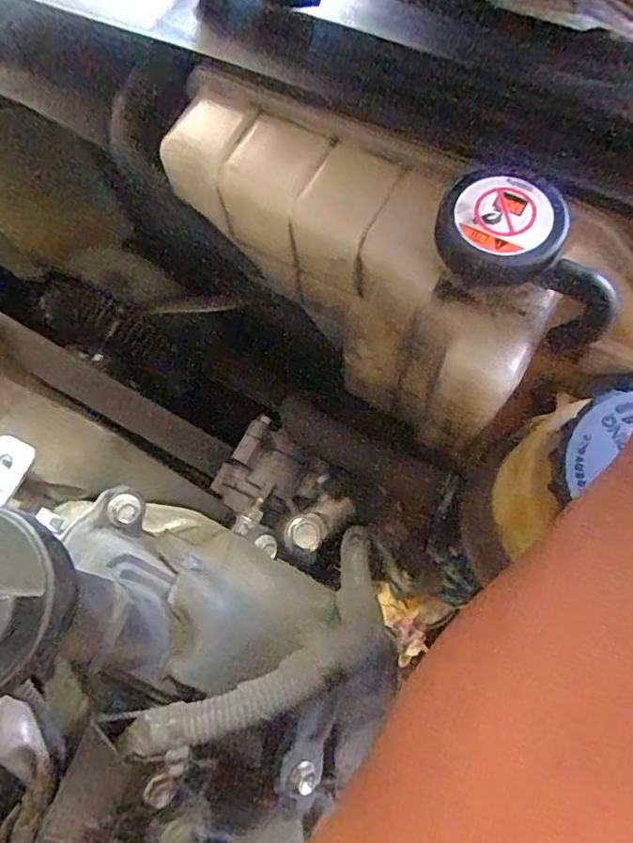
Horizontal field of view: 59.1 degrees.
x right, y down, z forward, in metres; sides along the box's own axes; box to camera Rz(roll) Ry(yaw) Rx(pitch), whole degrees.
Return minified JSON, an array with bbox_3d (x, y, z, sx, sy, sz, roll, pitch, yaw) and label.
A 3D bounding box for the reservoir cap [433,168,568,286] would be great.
[{"bbox_3d":[0.071,-0.076,0.219,0.046,0.016,0.041,21,71,11],"label":"reservoir cap"}]

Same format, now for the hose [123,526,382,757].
[{"bbox_3d":[-0.009,0.094,0.241,0.049,0.036,0.143,44,48,18],"label":"hose"}]

